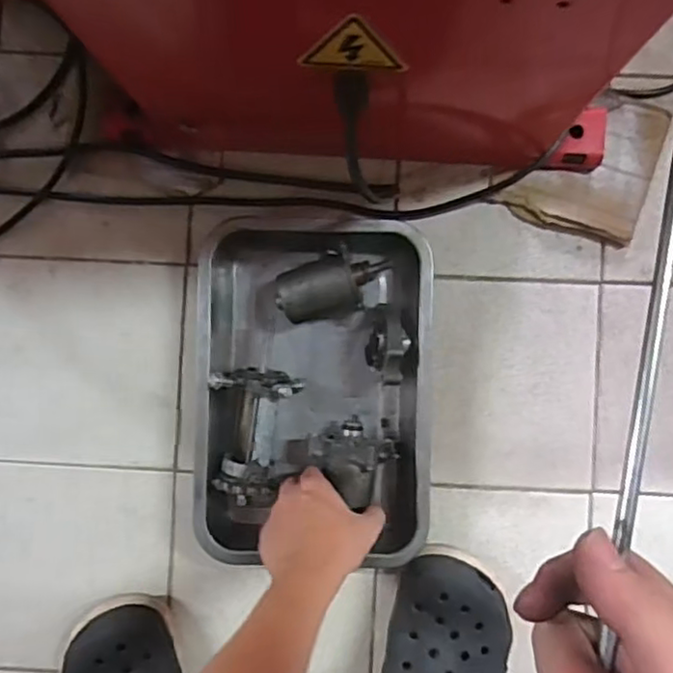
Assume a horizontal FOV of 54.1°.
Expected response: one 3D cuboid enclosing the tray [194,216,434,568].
[{"bbox_3d":[-0.020,0.047,0.607,0.209,0.062,0.302,1,89,1],"label":"tray"}]

